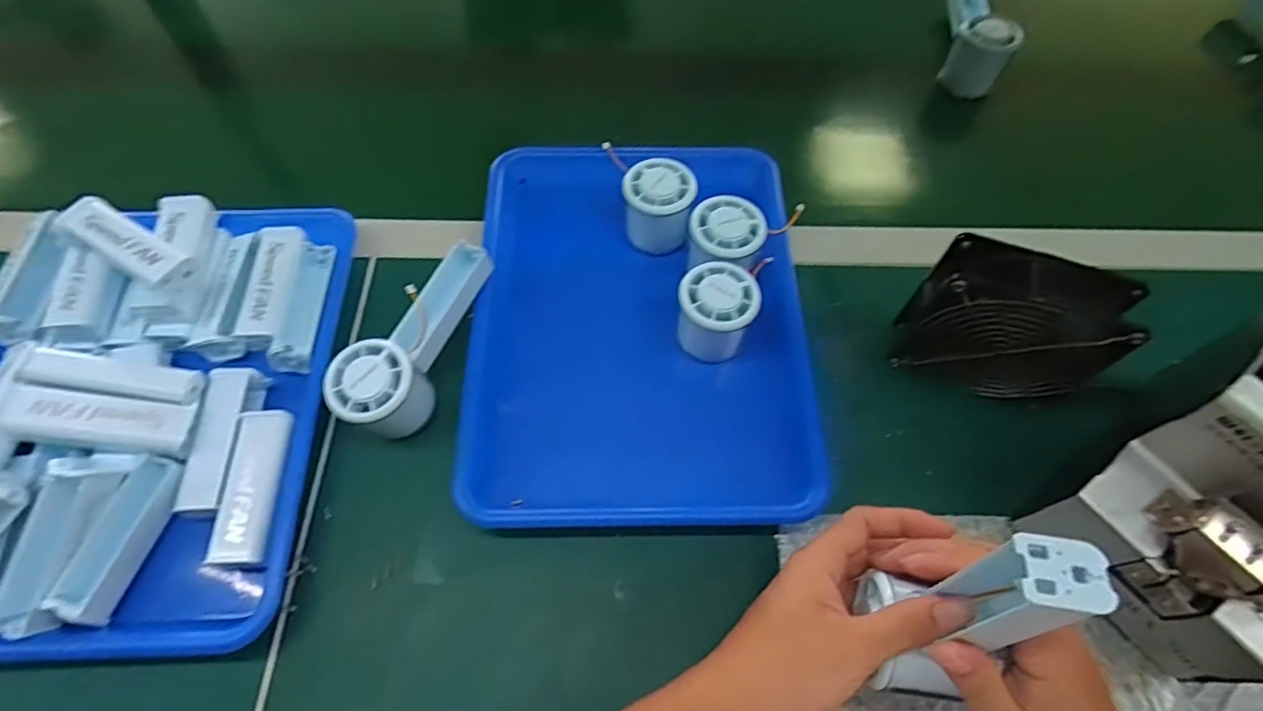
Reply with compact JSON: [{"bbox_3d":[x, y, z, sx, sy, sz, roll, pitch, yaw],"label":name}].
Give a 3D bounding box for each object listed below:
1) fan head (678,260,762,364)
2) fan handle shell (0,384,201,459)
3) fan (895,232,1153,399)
[{"bbox_3d":[0.063,-0.031,0.472,0.055,0.062,0.052,1,61,-1],"label":"fan head"},{"bbox_3d":[-0.346,0.043,0.406,0.102,0.020,0.033,9,60,-12],"label":"fan handle shell"},{"bbox_3d":[0.260,-0.021,0.432,0.118,0.110,0.050,16,62,7],"label":"fan"}]

